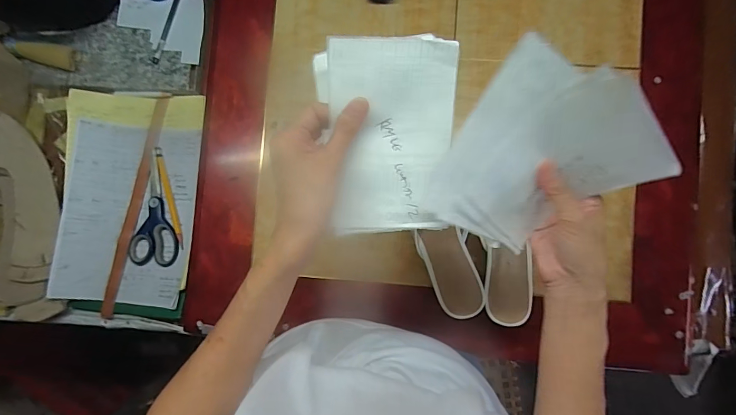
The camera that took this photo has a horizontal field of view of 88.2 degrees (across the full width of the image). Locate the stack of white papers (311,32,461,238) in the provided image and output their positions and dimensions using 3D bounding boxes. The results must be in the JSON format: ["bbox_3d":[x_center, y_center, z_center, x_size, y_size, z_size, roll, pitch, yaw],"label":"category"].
[{"bbox_3d":[0.017,-0.055,0.308,0.105,0.011,0.150,-3,103,-4],"label":"stack of white papers"}]

